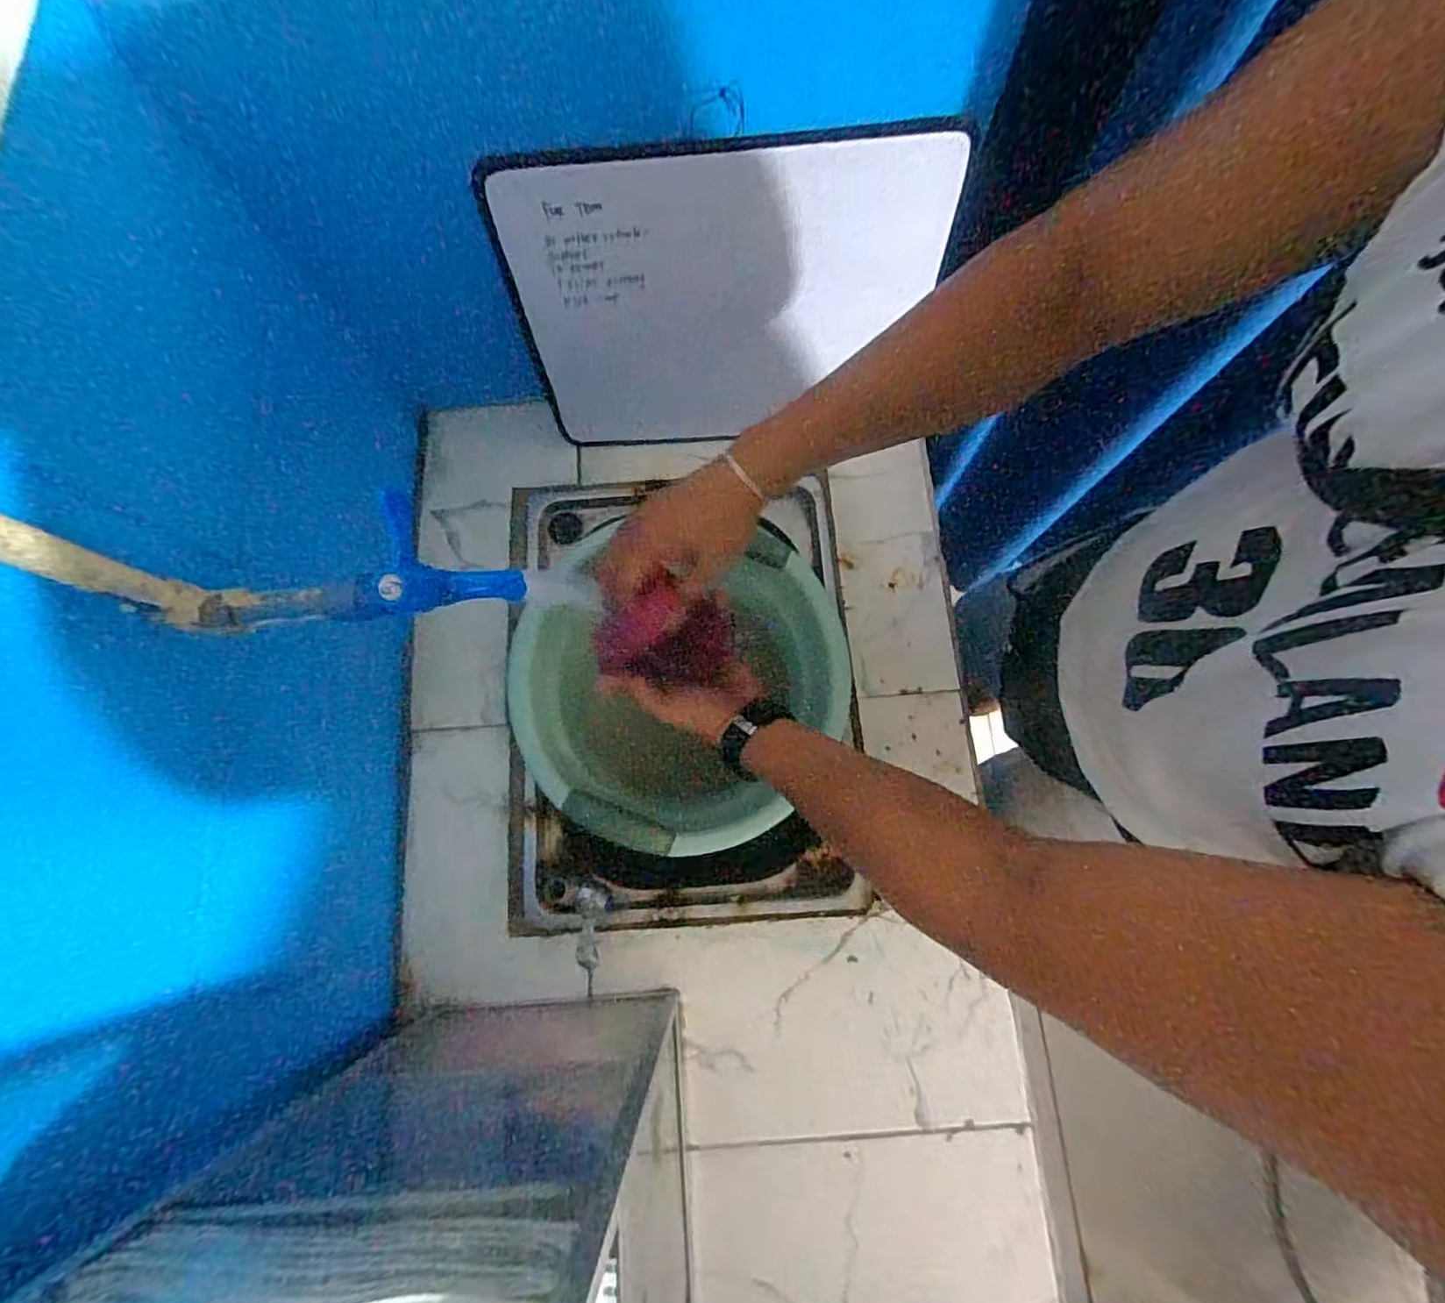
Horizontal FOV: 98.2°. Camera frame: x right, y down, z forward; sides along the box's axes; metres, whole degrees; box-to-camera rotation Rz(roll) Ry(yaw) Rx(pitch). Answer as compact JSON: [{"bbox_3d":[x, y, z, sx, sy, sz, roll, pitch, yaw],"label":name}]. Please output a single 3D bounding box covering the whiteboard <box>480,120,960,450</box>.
[{"bbox_3d":[0.002,-0.324,0.601,0.385,0.287,0.019,-5,64,0],"label":"whiteboard"}]

